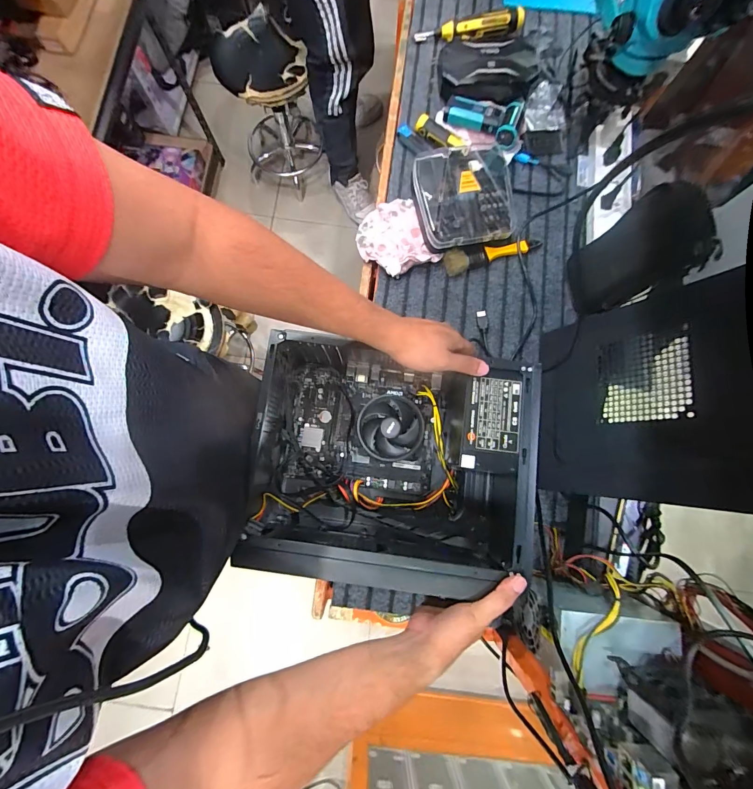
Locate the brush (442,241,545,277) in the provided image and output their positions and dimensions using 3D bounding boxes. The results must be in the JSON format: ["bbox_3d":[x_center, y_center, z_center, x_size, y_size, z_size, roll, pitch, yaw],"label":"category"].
[{"bbox_3d":[0.213,-0.256,0.666,0.185,0.017,0.038,-17,80,-4],"label":"brush"}]

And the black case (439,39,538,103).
[{"bbox_3d":[0.223,-0.637,0.723,0.199,0.054,0.133,-7,80,-2],"label":"black case"}]

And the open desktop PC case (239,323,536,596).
[{"bbox_3d":[0.026,0.091,0.523,0.369,0.162,0.289,8,79,1],"label":"open desktop PC case"}]

